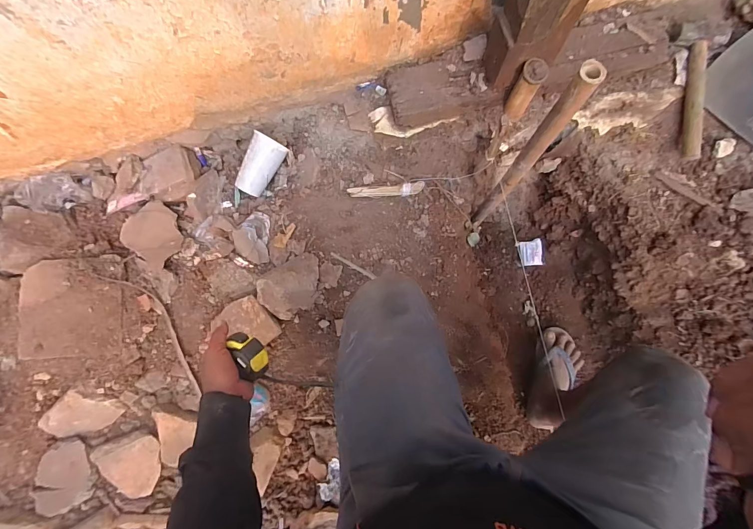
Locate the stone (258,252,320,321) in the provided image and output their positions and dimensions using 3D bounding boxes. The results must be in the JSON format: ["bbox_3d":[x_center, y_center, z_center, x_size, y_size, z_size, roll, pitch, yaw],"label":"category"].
[{"bbox_3d":[-0.178,0.046,0.768,0.142,0.074,0.104,-39,81,-4],"label":"stone"}]

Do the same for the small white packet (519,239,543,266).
[{"bbox_3d":[0.447,-0.033,1.045,0.059,0.012,0.073,-10,86,33],"label":"small white packet"}]

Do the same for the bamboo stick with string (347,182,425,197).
[{"bbox_3d":[0.021,-0.163,0.808,0.166,0.032,0.029,-3,81,2],"label":"bamboo stick with string"}]

